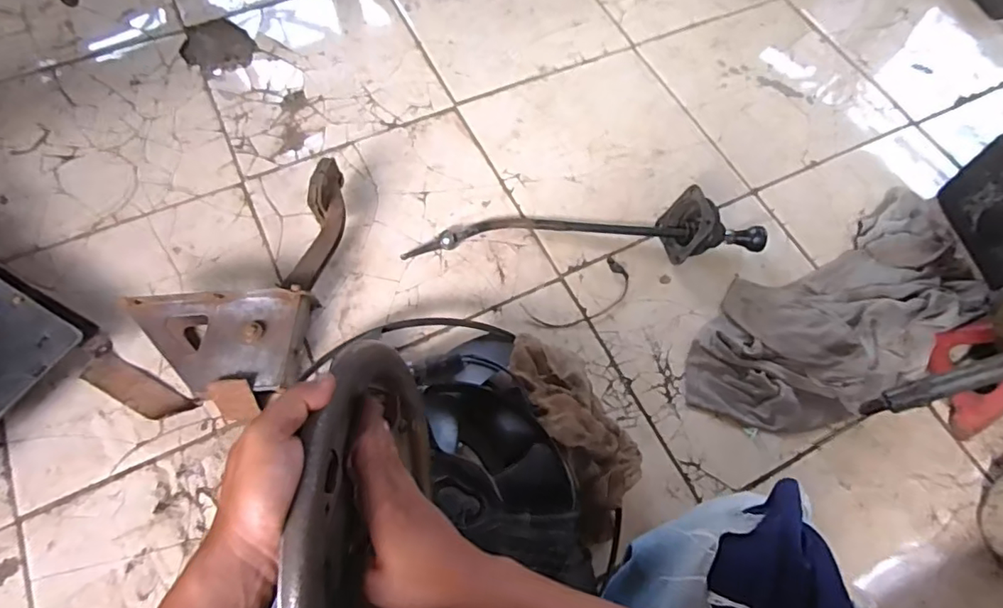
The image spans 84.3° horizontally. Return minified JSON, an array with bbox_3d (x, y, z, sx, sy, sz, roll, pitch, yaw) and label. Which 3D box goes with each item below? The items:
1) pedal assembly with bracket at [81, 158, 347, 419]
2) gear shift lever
[{"bbox_3d":[-0.409,-0.031,0.837,0.279,0.113,0.411,12,68,3],"label":"pedal assembly with bracket"},{"bbox_3d":[0.141,-0.126,0.907,0.596,0.088,0.112,-1,68,-3],"label":"gear shift lever"}]

